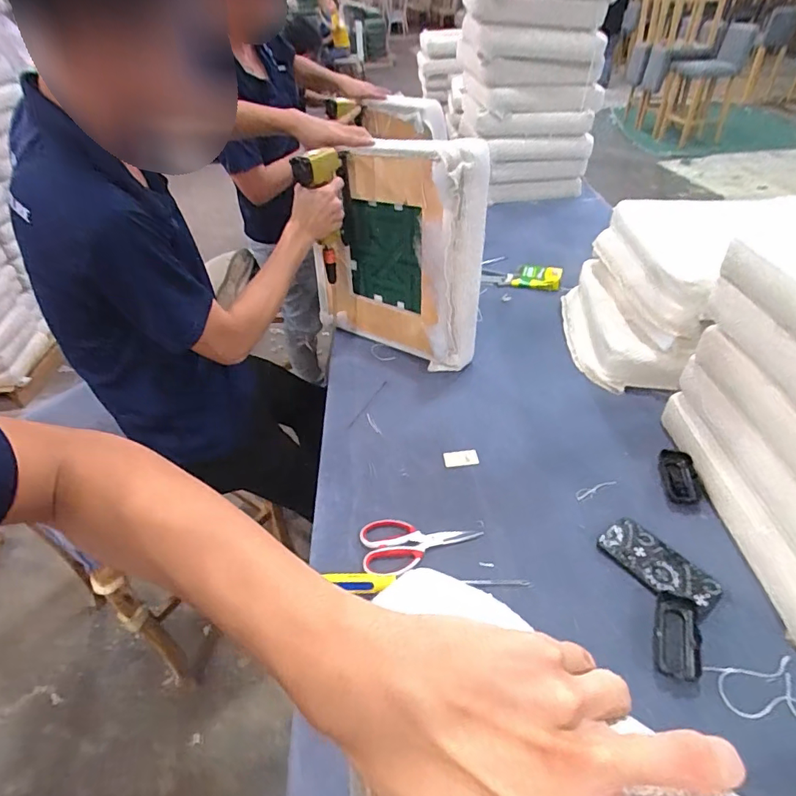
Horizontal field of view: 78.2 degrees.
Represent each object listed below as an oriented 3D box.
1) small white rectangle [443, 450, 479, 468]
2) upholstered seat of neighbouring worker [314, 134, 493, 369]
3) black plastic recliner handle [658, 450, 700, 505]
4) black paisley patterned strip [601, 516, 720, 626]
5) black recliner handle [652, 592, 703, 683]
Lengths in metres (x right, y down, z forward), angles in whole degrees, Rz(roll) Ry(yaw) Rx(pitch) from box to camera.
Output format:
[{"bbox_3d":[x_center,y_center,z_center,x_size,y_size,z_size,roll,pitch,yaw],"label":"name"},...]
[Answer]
[{"bbox_3d":[0.119,0.114,0.925,0.065,0.004,0.038,-7,42,2],"label":"small white rectangle"},{"bbox_3d":[-0.009,-0.299,1.076,0.426,0.464,0.123,27,50,31],"label":"upholstered seat of neighbouring worker"},{"bbox_3d":[0.488,0.135,0.849,0.055,0.018,0.109,7,42,12],"label":"black plastic recliner handle"},{"bbox_3d":[0.391,0.250,0.734,0.086,0.011,0.162,-29,47,-26],"label":"black paisley patterned strip"},{"bbox_3d":[0.373,0.315,0.655,0.054,0.012,0.113,12,43,17],"label":"black recliner handle"}]

